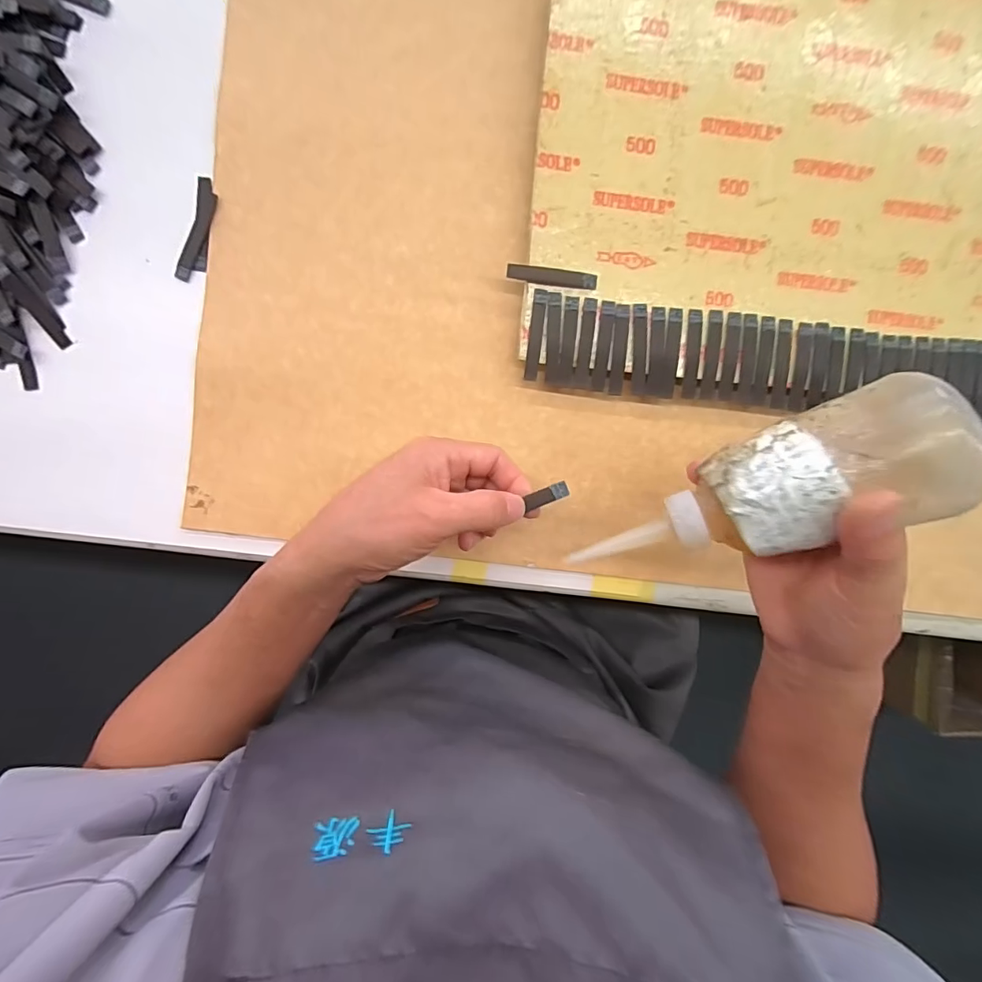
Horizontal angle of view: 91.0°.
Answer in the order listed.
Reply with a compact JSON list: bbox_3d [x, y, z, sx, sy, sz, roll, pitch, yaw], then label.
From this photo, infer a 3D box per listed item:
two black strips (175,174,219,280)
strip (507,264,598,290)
[{"bbox_3d":[-0.199,-0.177,0.329,0.015,0.006,0.068,16,95,-3],"label":"two black strips"},{"bbox_3d":[0.041,-0.143,0.320,0.060,0.004,0.010,6,95,-2],"label":"strip"}]

